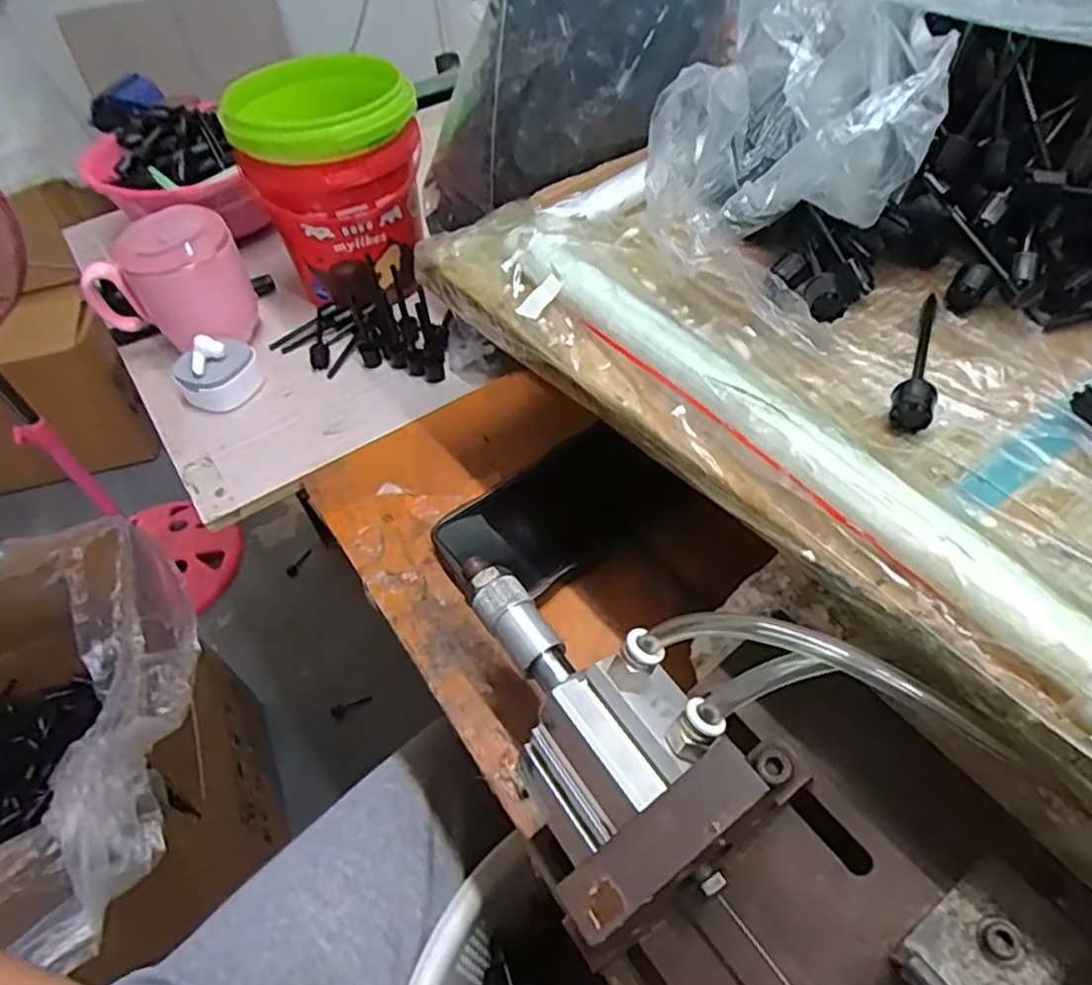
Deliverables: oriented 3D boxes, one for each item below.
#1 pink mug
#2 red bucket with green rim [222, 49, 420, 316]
[{"bbox_3d":[-0.280,-0.150,0.525,0.106,0.102,0.069,-29,53,-18],"label":"pink mug"},{"bbox_3d":[-0.163,-0.242,0.554,0.127,0.159,0.138,-19,51,-11],"label":"red bucket with green rim"}]

